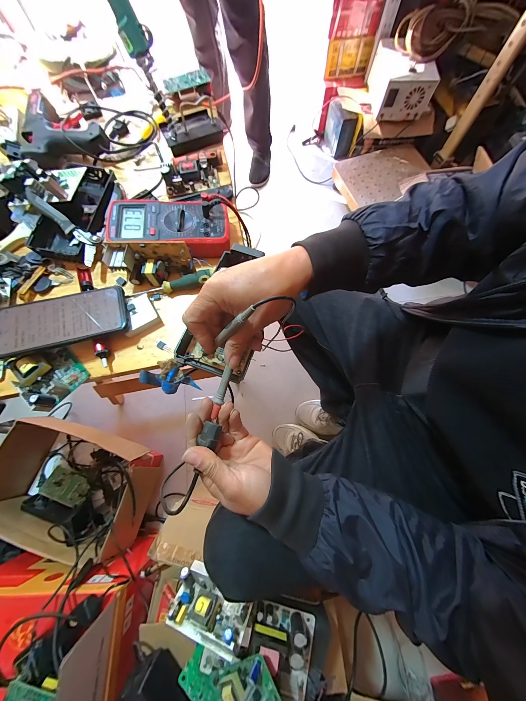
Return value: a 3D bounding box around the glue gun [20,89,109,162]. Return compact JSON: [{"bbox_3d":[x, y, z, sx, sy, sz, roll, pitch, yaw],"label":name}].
[{"bbox_3d":[-0.383,-0.438,0.461,0.155,0.039,0.150,-9,72,-2],"label":"glue gun"}]

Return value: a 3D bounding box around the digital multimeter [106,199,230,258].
[{"bbox_3d":[-0.144,-0.192,0.375,0.182,0.044,0.099,1,72,2],"label":"digital multimeter"}]

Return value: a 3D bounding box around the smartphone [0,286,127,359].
[{"bbox_3d":[-0.280,-0.043,0.331,0.161,0.007,0.074,-15,72,-11],"label":"smartphone"}]

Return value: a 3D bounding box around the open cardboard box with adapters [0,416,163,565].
[{"bbox_3d":[-0.550,0.378,0.697,0.463,0.181,0.278,15,73,6],"label":"open cardboard box with adapters"}]

